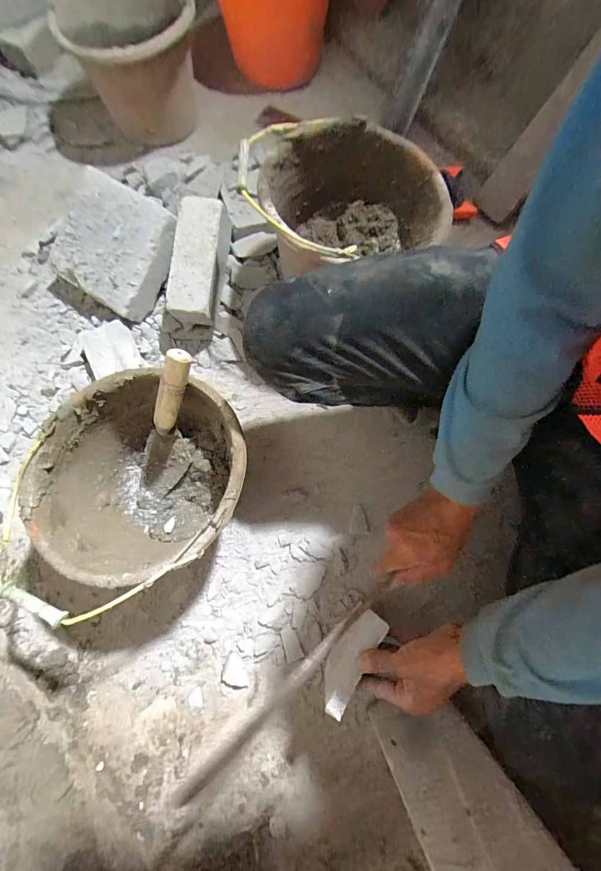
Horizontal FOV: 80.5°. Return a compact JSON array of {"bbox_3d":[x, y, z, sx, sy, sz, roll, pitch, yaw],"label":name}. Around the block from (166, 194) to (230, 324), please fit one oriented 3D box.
[{"bbox_3d":[-0.177,-0.305,0.629,0.077,0.076,0.207,9,89,2],"label":"block"}]

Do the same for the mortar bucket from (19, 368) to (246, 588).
[{"bbox_3d":[-0.207,0.068,0.538,0.262,0.201,0.253,0,73,-1],"label":"mortar bucket"}]

